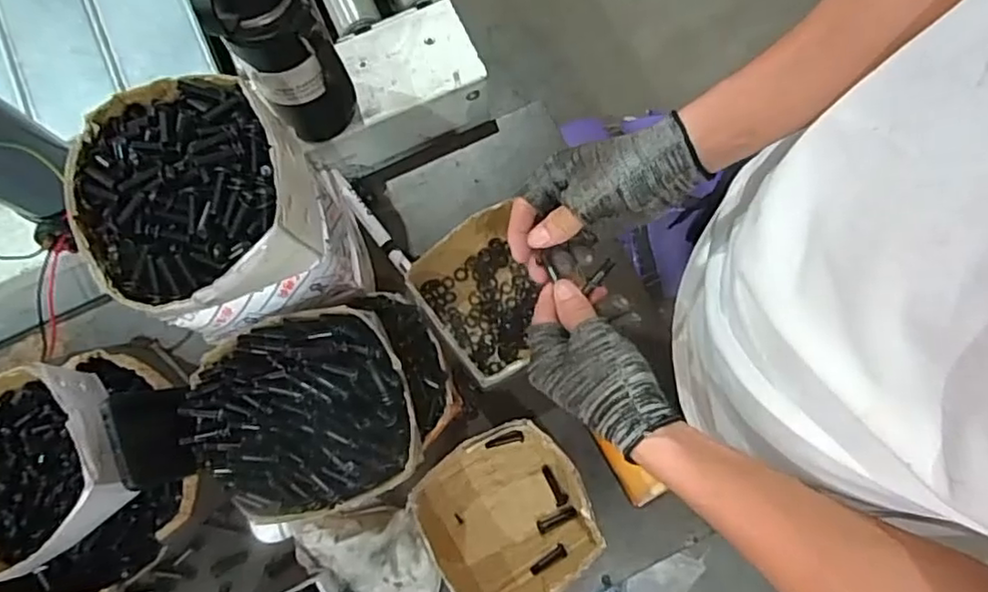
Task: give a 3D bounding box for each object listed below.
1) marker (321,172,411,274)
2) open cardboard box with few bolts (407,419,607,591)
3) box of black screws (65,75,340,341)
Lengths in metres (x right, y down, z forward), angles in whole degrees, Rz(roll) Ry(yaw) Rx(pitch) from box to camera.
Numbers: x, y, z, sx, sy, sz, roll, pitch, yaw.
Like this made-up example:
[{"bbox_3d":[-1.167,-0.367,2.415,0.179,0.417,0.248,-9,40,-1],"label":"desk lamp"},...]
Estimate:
[{"bbox_3d":[-0.134,-0.080,0.667,0.015,0.011,0.144,-39,80,-7],"label":"marker"},{"bbox_3d":[0.013,0.206,0.581,0.146,0.084,0.144,-29,79,-5],"label":"open cardboard box with few bolts"},{"bbox_3d":[-0.211,-0.067,0.473,0.144,0.111,0.161,-21,79,-3],"label":"box of black screws"}]

